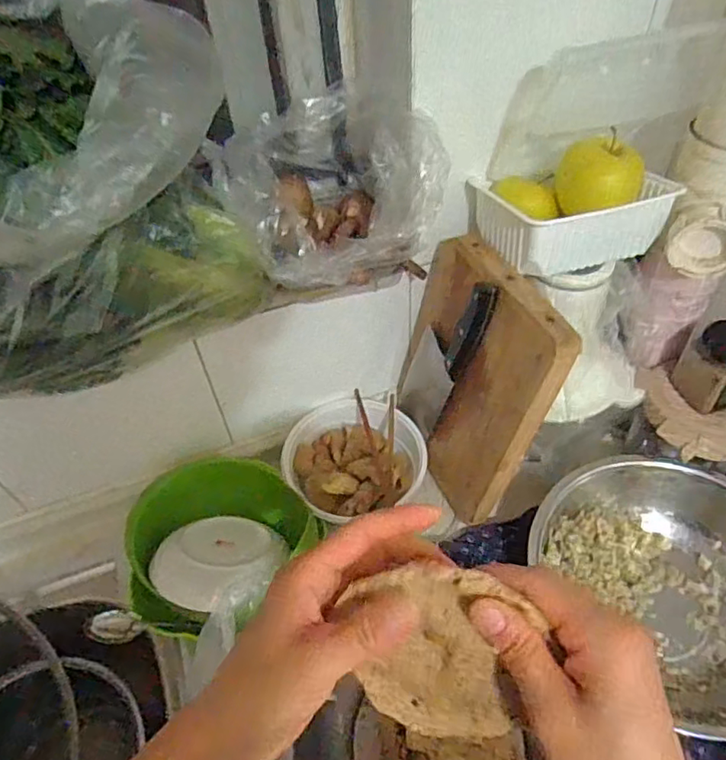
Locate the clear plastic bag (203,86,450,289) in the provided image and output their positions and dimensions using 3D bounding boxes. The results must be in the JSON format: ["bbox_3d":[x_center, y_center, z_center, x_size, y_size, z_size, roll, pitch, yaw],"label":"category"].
[{"bbox_3d":[-0.033,-0.174,0.564,0.179,0.136,0.223,-22,50,-15],"label":"clear plastic bag"}]

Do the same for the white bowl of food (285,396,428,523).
[{"bbox_3d":[-0.010,0.098,0.720,0.167,0.062,0.166,-2,48,2],"label":"white bowl of food"}]

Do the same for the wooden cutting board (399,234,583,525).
[{"bbox_3d":[0.109,0.004,0.633,0.031,0.294,0.216,-10,47,-23],"label":"wooden cutting board"}]

